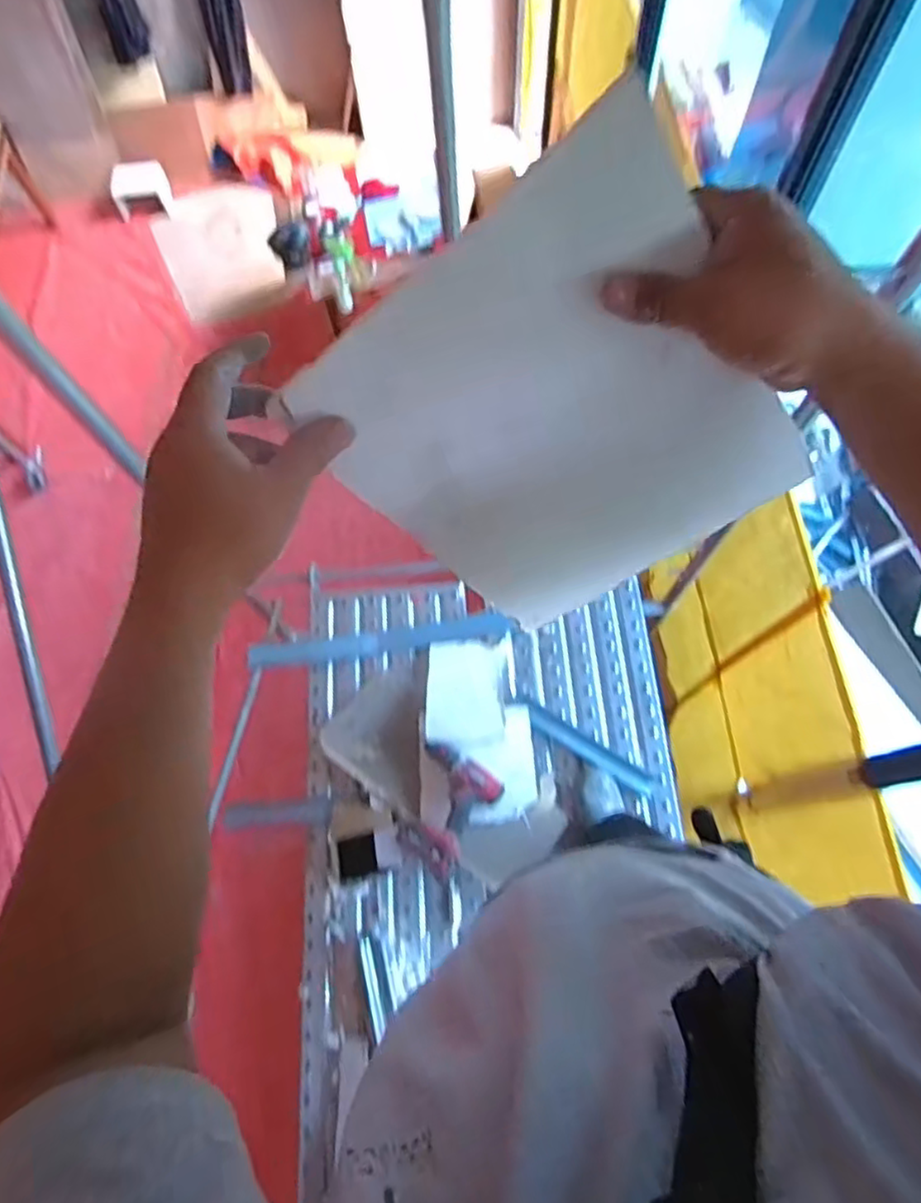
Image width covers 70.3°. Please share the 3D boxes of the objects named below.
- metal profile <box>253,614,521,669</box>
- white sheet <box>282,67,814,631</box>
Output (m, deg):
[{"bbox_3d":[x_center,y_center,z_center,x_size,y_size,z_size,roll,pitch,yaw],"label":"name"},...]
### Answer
[{"bbox_3d":[-0.185,0.090,1.560,0.627,0.022,0.059,-8,69,0],"label":"metal profile"},{"bbox_3d":[0.066,-0.095,0.394,0.219,0.258,0.019,-33,40,20],"label":"white sheet"}]

